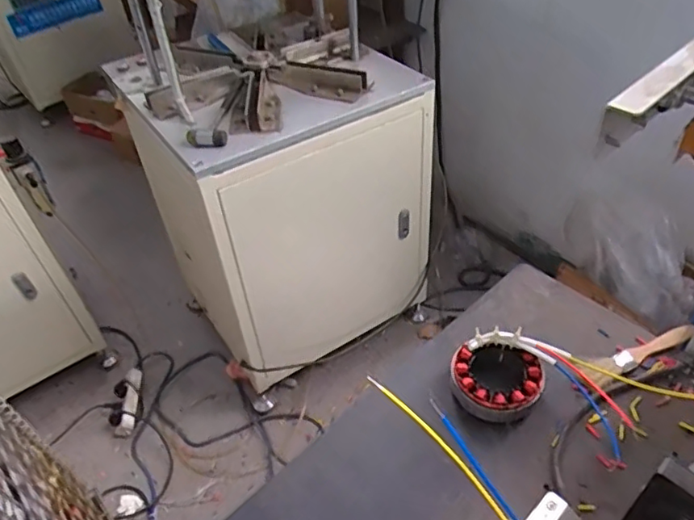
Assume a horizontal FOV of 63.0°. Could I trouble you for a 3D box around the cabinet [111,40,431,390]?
[{"bbox_3d":[-0.156,-0.158,1.455,0.539,0.700,0.521,-28,48,-21],"label":"cabinet"}]

